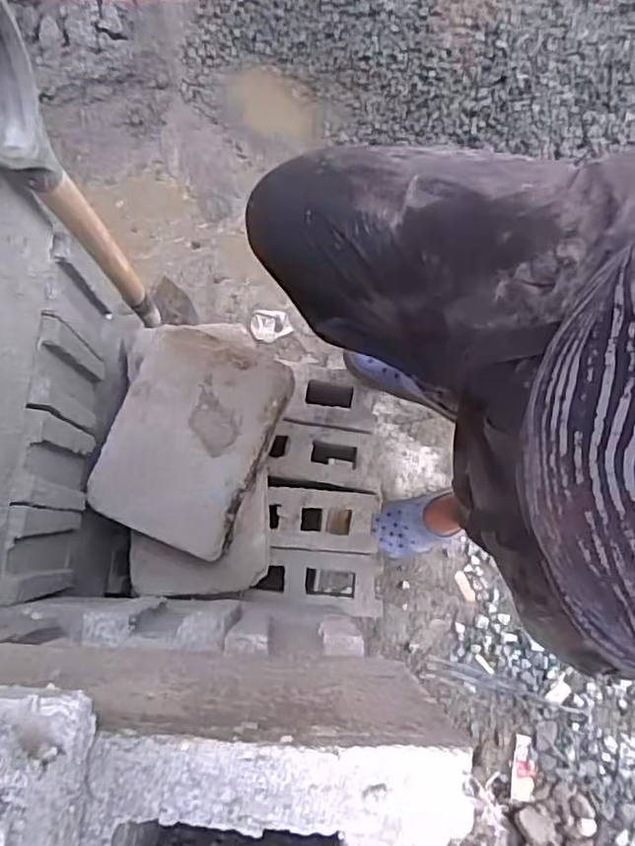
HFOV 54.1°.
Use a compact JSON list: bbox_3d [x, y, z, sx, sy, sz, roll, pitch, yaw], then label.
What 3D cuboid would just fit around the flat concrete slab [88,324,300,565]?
[{"bbox_3d":[-0.168,0.016,0.820,0.193,0.026,0.269,21,79,3],"label":"flat concrete slab"}]

